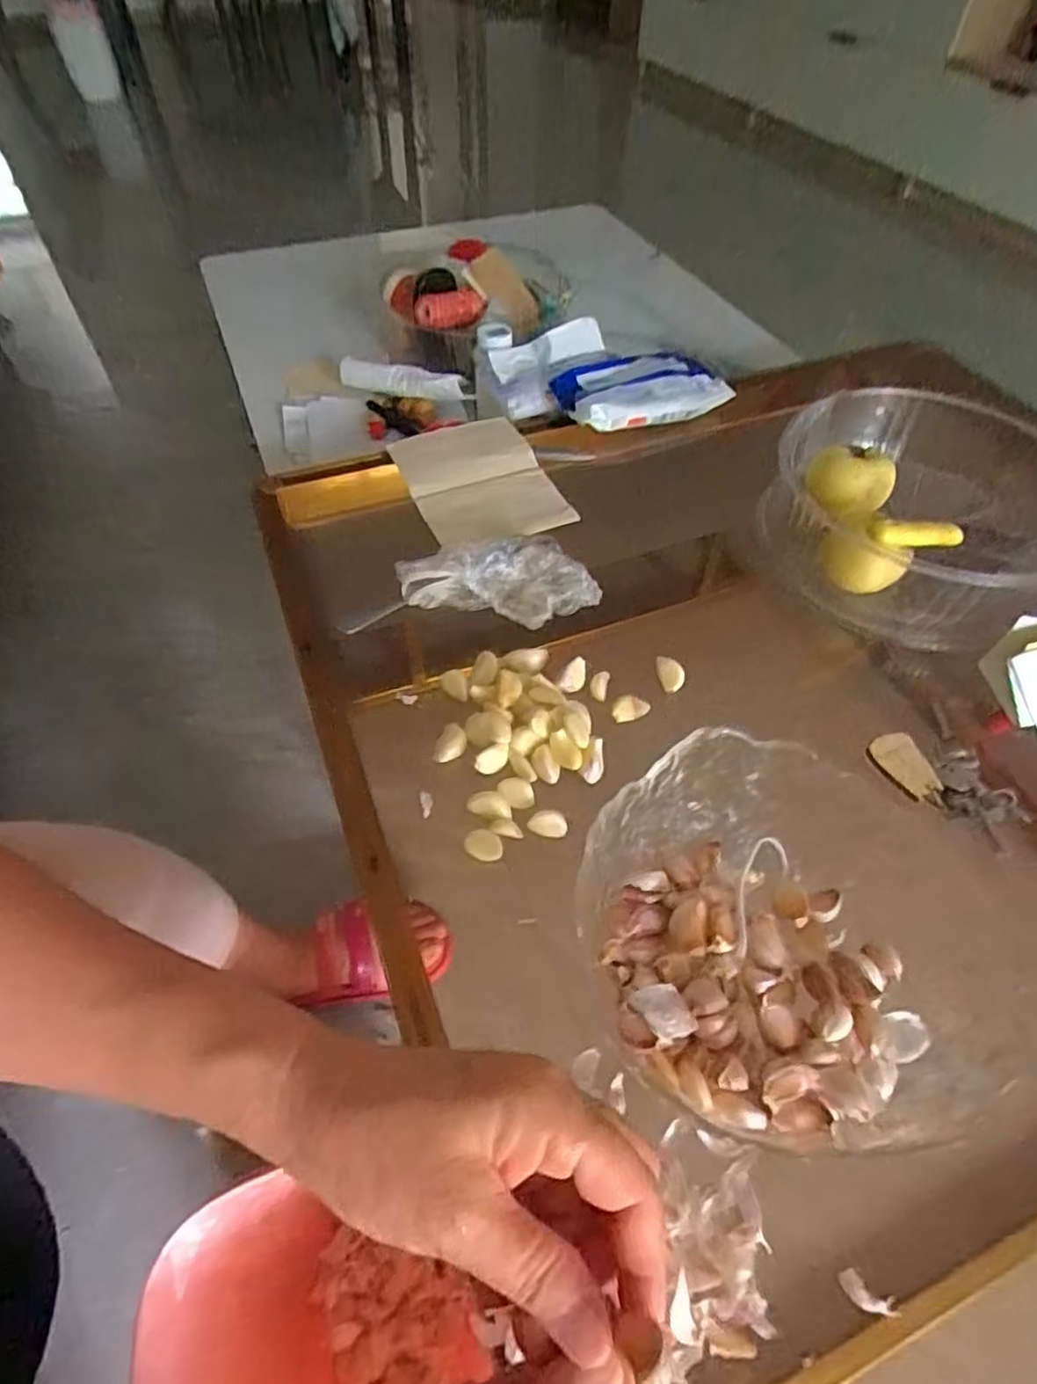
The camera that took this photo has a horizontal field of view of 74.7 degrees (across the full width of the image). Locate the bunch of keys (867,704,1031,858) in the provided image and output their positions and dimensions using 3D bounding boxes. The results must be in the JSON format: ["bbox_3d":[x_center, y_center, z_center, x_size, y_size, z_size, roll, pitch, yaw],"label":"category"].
[{"bbox_3d":[0.279,0.059,0.437,0.062,0.019,0.091,-24,57,-18],"label":"bunch of keys"}]

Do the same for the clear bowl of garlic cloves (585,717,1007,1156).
[{"bbox_3d":[0.137,0.121,0.342,0.202,0.066,0.178,5,53,3],"label":"clear bowl of garlic cloves"}]

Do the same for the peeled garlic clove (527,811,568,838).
[{"bbox_3d":[0.018,0.081,0.412,0.023,0.013,0.012,-8,53,-7],"label":"peeled garlic clove"}]

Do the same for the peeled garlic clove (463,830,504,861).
[{"bbox_3d":[-0.021,0.092,0.408,0.022,0.009,0.017,-5,53,-4],"label":"peeled garlic clove"}]

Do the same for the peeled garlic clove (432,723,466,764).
[{"bbox_3d":[-0.046,0.035,0.454,0.017,0.011,0.026,21,55,15],"label":"peeled garlic clove"}]

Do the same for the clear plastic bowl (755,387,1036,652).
[{"bbox_3d":[0.324,-0.152,0.562,0.215,0.091,0.235,0,53,0],"label":"clear plastic bowl"}]

